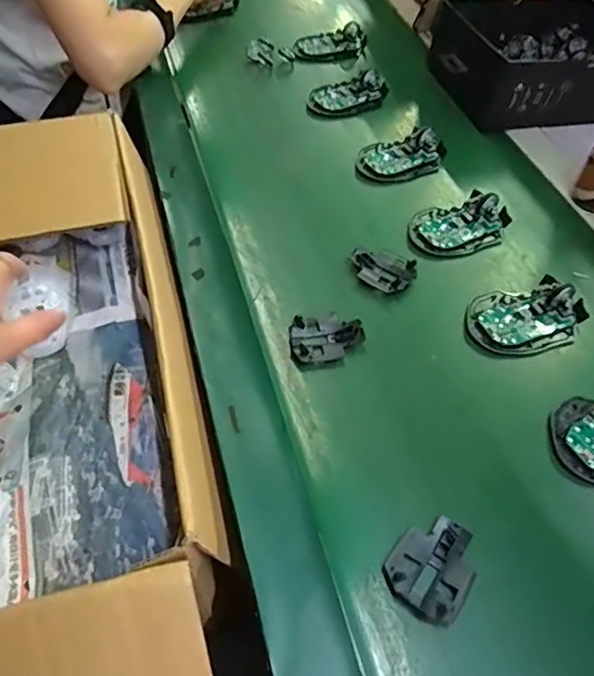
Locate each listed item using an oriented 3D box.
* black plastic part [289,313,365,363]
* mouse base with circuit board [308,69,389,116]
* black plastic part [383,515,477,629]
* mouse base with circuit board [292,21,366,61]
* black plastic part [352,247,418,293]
[{"bbox_3d":[0.027,0.001,0.493,0.064,0.017,0.045,-9,54,-5],"label":"black plastic part"},{"bbox_3d":[0.070,-0.331,0.746,0.110,0.028,0.057,-24,56,-15],"label":"mouse base with circuit board"},{"bbox_3d":[0.093,0.156,0.377,0.053,0.008,0.066,28,59,20],"label":"black plastic part"},{"bbox_3d":[0.050,-0.446,0.832,0.109,0.027,0.054,-10,54,-6],"label":"mouse base with circuit board"},{"bbox_3d":[0.085,-0.069,0.548,0.063,0.012,0.048,33,61,23],"label":"black plastic part"}]

